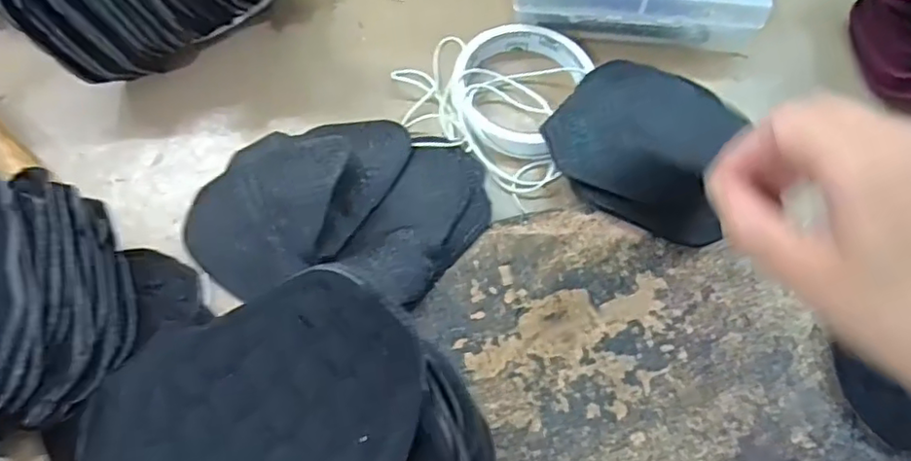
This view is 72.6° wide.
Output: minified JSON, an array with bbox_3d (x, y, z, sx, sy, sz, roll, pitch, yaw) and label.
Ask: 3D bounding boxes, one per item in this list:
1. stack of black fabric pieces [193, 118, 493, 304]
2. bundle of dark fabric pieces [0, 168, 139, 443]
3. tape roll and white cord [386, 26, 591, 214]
[{"bbox_3d":[-0.068,-0.017,0.335,0.169,0.039,0.114,3,65,1],"label":"stack of black fabric pieces"},{"bbox_3d":[-0.200,0.035,0.291,0.076,0.078,0.109,-16,66,-7],"label":"bundle of dark fabric pieces"},{"bbox_3d":[0.019,-0.083,0.381,0.109,0.013,0.109,16,66,8],"label":"tape roll and white cord"}]

